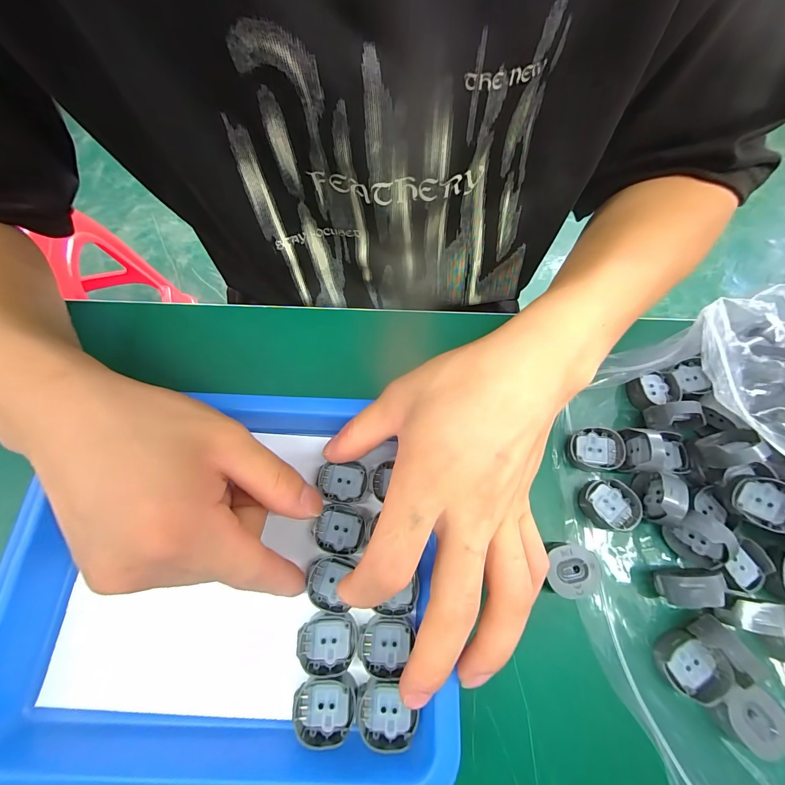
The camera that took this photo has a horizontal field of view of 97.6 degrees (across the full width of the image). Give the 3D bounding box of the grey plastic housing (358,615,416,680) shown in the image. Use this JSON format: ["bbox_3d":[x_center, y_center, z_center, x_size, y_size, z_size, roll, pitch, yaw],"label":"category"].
[{"bbox_3d":[-0.003,0.127,0.172,0.026,0.008,0.026,2,71,0],"label":"grey plastic housing"}]

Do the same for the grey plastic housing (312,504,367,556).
[{"bbox_3d":[-0.029,0.075,0.188,0.029,0.004,0.025,7,71,1],"label":"grey plastic housing"}]

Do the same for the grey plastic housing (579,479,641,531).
[{"bbox_3d":[0.124,0.064,0.197,0.027,0.012,0.027,-1,71,-1],"label":"grey plastic housing"}]

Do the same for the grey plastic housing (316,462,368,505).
[{"bbox_3d":[-0.029,0.051,0.196,0.028,0.004,0.022,-4,71,-2],"label":"grey plastic housing"}]

